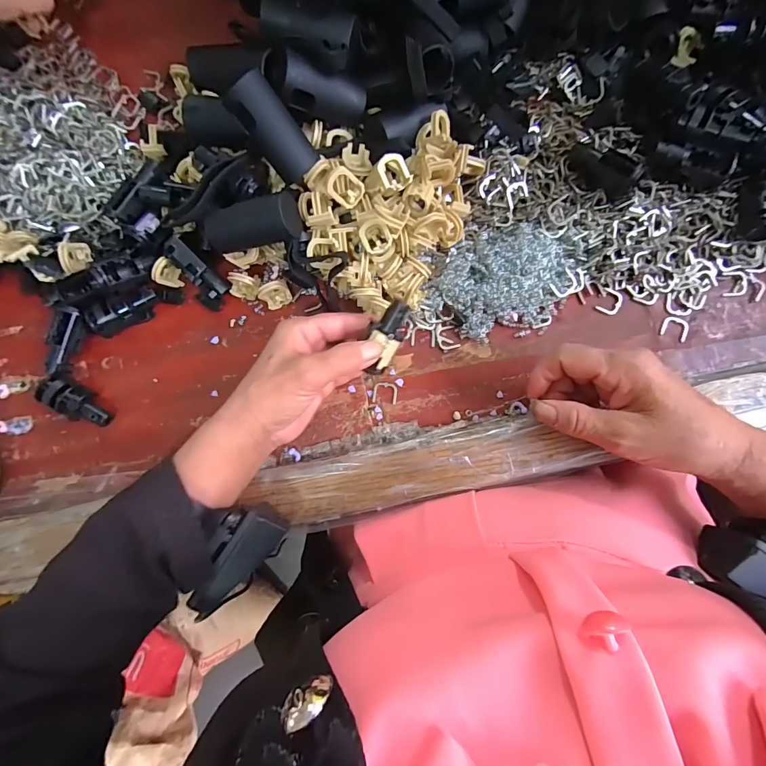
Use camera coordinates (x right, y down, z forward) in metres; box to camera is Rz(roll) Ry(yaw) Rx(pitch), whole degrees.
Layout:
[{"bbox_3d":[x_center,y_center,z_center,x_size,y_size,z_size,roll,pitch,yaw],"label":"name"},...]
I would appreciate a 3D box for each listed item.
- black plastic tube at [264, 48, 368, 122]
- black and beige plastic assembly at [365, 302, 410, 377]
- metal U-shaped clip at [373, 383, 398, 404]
[{"bbox_3d":[-0.047,-0.205,0.274,0.071,0.029,0.029,10,90,-22],"label":"black plastic tube"},{"bbox_3d":[0.003,-0.030,0.262,0.020,0.015,0.051,19,88,2],"label":"black and beige plastic assembly"},{"bbox_3d":[0.002,0.008,0.307,0.019,0.004,0.016,6,86,4],"label":"metal U-shaped clip"}]

